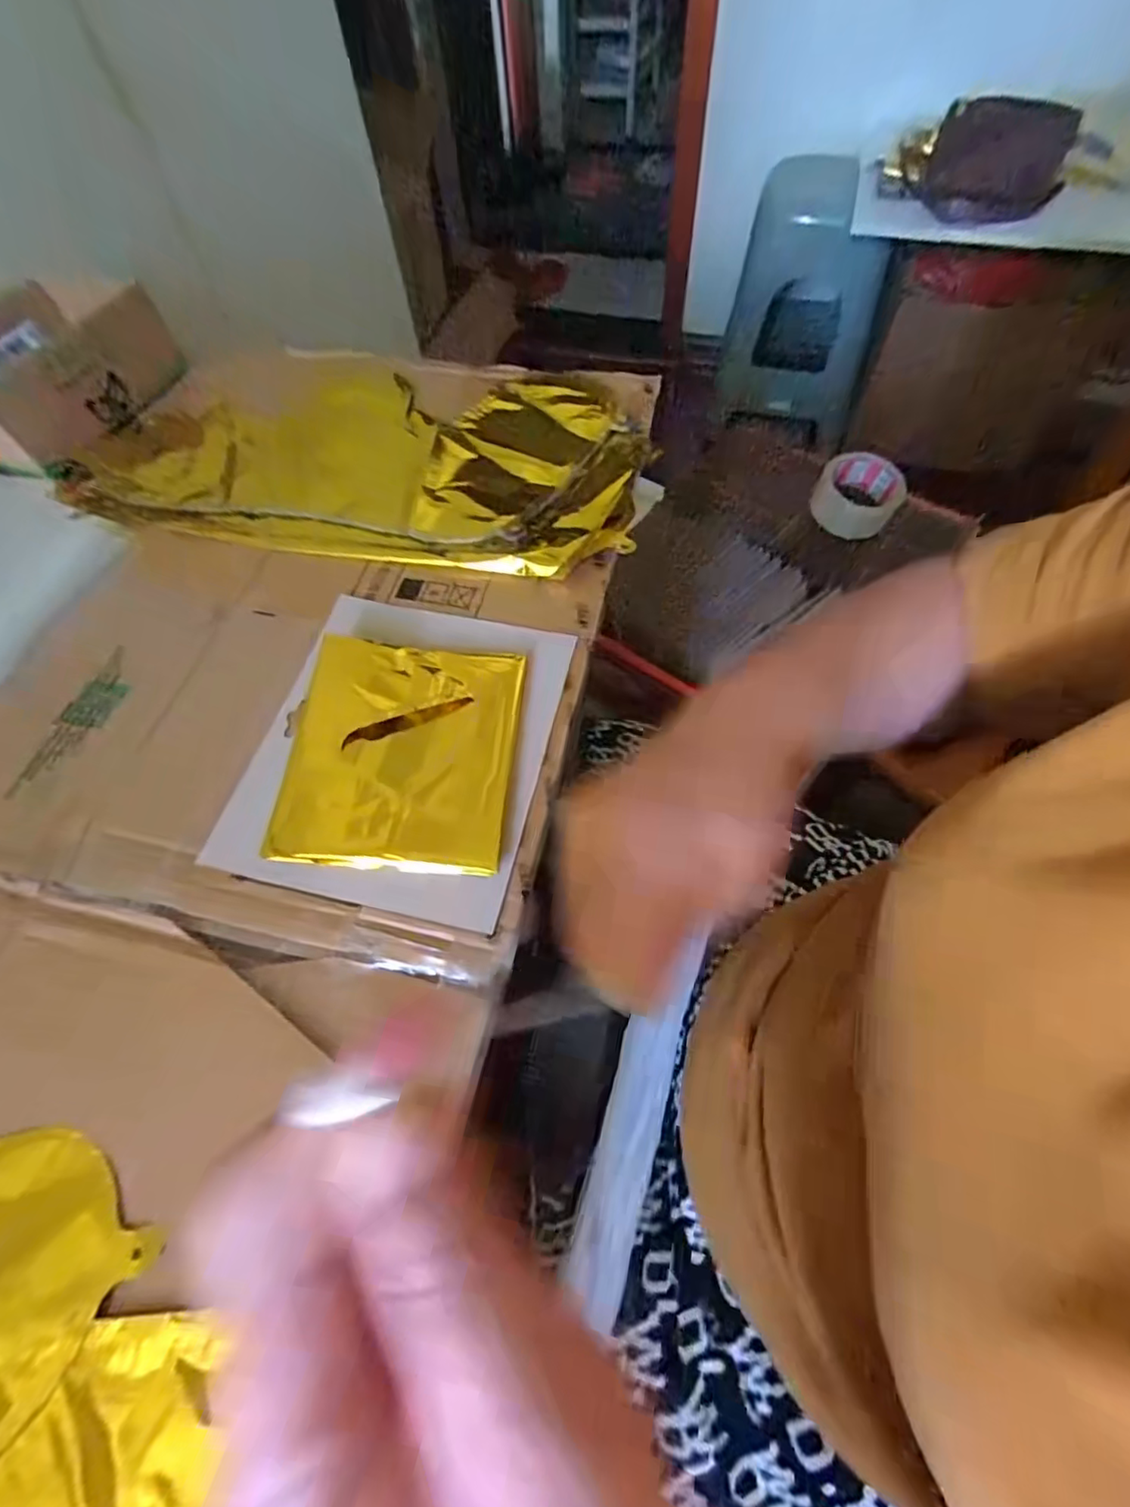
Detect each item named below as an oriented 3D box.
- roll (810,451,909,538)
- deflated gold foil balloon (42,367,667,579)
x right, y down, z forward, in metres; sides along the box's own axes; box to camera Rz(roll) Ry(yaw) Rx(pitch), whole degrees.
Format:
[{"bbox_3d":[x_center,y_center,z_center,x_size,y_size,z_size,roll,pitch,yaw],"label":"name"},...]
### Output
[{"bbox_3d":[0.356,-0.314,0.710,0.094,0.050,0.101,-1,61,3],"label":"roll"},{"bbox_3d":[-0.156,-0.241,0.464,0.423,0.011,0.222,8,62,8],"label":"deflated gold foil balloon"}]

